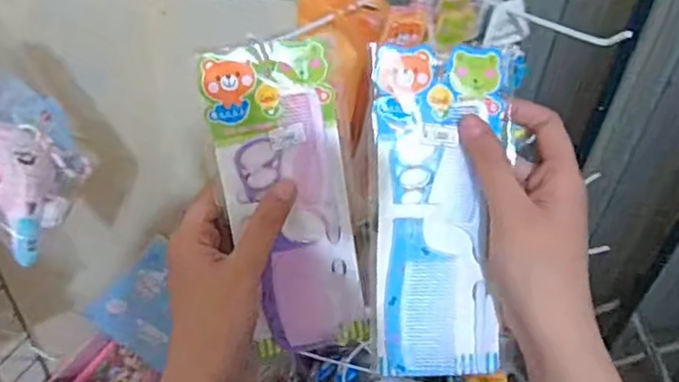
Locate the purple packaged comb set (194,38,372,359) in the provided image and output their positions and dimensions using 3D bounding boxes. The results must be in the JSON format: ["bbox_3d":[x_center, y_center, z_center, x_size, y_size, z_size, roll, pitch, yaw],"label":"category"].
[{"bbox_3d":[-0.028,0.009,0.392,0.075,0.191,0.017,-15,15,-18],"label":"purple packaged comb set"}]

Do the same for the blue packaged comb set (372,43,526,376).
[{"bbox_3d":[0.061,0.012,0.375,0.080,0.189,0.008,0,3,-3],"label":"blue packaged comb set"}]

